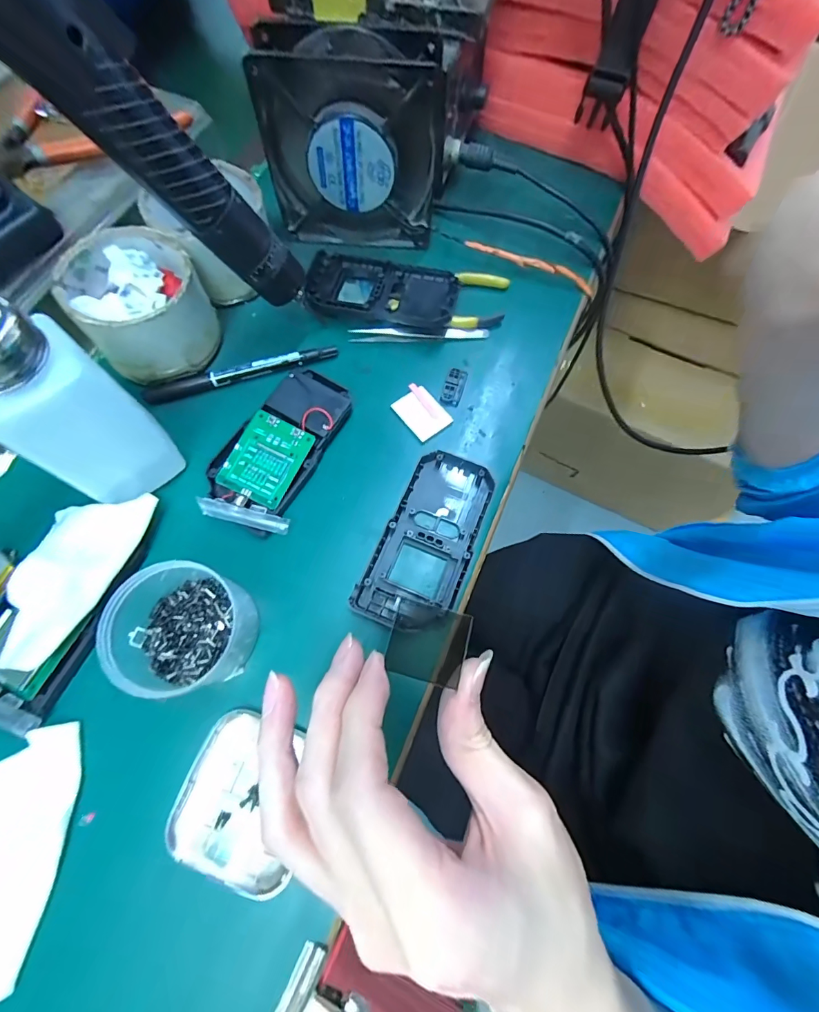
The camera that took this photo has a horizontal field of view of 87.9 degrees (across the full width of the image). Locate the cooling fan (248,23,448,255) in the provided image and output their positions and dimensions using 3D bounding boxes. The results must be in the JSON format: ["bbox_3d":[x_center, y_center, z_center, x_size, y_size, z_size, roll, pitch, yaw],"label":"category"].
[{"bbox_3d":[-0.037,-0.258,0.309,0.126,0.113,0.037,1,71,-2],"label":"cooling fan"}]

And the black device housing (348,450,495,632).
[{"bbox_3d":[0.013,0.021,0.273,0.056,0.009,0.118,24,72,6],"label":"black device housing"}]

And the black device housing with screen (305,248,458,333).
[{"bbox_3d":[-0.023,-0.165,0.329,0.115,0.020,0.065,13,71,3],"label":"black device housing with screen"}]

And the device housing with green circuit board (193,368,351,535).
[{"bbox_3d":[-0.089,-0.040,0.284,0.064,0.017,0.117,22,71,6],"label":"device housing with green circuit board"}]

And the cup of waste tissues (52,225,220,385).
[{"bbox_3d":[-0.178,-0.133,0.289,0.078,0.058,0.079,1,71,-2],"label":"cup of waste tissues"}]

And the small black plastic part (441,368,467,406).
[{"bbox_3d":[0.033,-0.090,0.315,0.014,0.004,0.031,18,71,5],"label":"small black plastic part"}]

